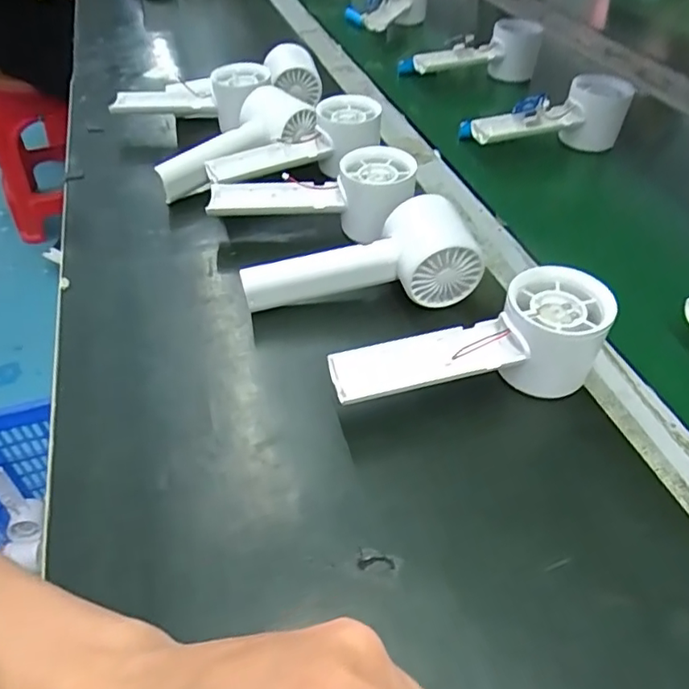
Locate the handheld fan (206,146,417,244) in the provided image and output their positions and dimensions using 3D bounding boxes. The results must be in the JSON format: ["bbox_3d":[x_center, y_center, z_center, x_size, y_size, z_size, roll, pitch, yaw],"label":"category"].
[{"bbox_3d":[-0.025,-0.114,0.443,0.155,0.056,0.061,2,45,2],"label":"handheld fan"}]

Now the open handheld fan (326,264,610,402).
[{"bbox_3d":[0.071,0.002,0.328,0.163,0.055,0.056,-7,45,-7],"label":"open handheld fan"}]

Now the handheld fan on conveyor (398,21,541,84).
[{"bbox_3d":[0.154,-0.361,0.701,0.165,0.058,0.065,-9,45,-9],"label":"handheld fan on conveyor"}]

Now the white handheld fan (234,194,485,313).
[{"bbox_3d":[0.012,-0.058,0.390,0.159,0.051,0.060,-2,45,-2],"label":"white handheld fan"}]

